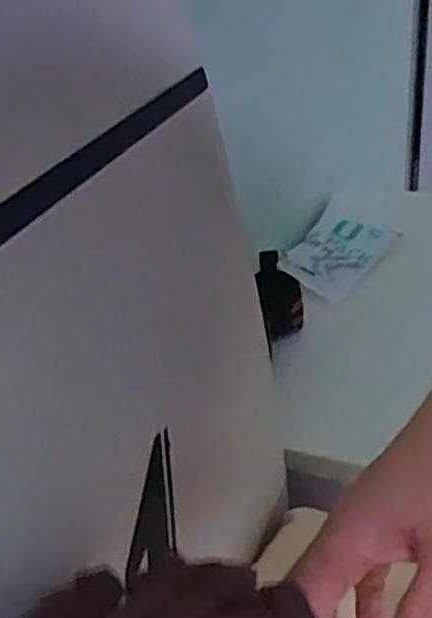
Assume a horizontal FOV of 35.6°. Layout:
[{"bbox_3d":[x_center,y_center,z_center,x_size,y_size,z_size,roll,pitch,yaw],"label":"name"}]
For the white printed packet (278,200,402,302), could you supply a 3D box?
[{"bbox_3d":[0.138,-0.066,0.752,0.086,0.013,0.149,34,51,11],"label":"white printed packet"}]

